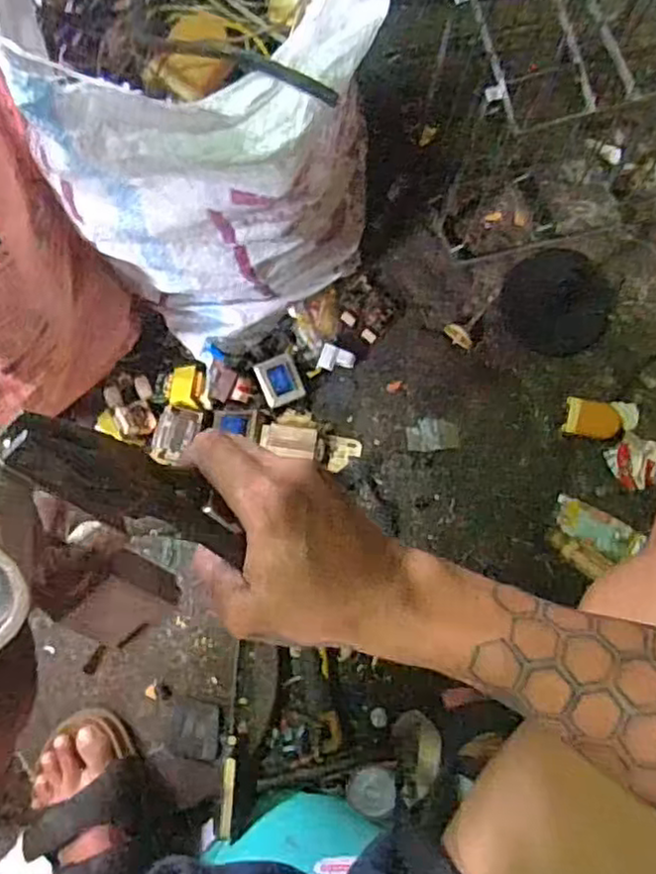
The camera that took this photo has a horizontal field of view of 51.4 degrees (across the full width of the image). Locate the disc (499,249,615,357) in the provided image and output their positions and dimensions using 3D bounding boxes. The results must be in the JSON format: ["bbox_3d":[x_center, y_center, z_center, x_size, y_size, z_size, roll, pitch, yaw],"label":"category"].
[{"bbox_3d":[0.255,-0.150,0.761,0.119,0.021,0.111,0,82,-3],"label":"disc"}]

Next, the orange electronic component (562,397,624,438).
[{"bbox_3d":[0.284,-0.019,0.724,0.060,0.020,0.040,8,77,-2],"label":"orange electronic component"}]

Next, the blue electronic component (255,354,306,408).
[{"bbox_3d":[-0.051,-0.060,0.732,0.043,0.014,0.051,-22,80,-8],"label":"blue electronic component"}]

